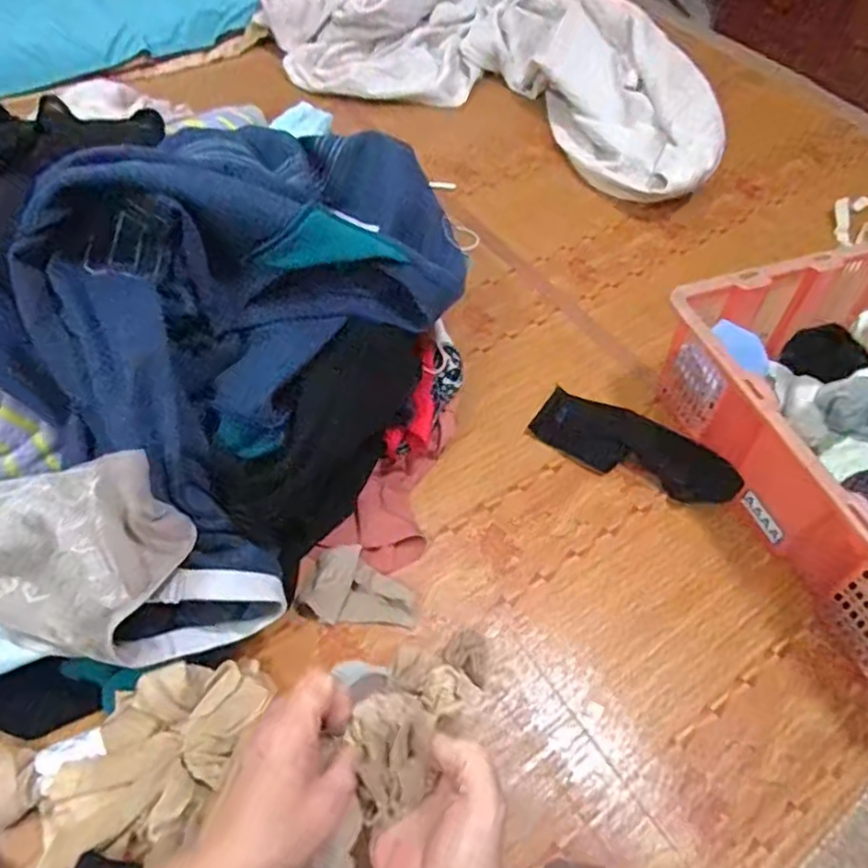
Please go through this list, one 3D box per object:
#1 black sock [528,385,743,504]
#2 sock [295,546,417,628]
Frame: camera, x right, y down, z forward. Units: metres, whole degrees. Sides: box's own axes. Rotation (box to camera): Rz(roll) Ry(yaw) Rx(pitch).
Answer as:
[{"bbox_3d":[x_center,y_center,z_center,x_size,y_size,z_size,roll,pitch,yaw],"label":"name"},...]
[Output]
[{"bbox_3d":[0.239,0.017,0.812,0.244,0.036,0.078,26,57,14],"label":"black sock"},{"bbox_3d":[-0.075,0.165,0.686,0.112,0.027,0.073,30,58,16],"label":"sock"}]

